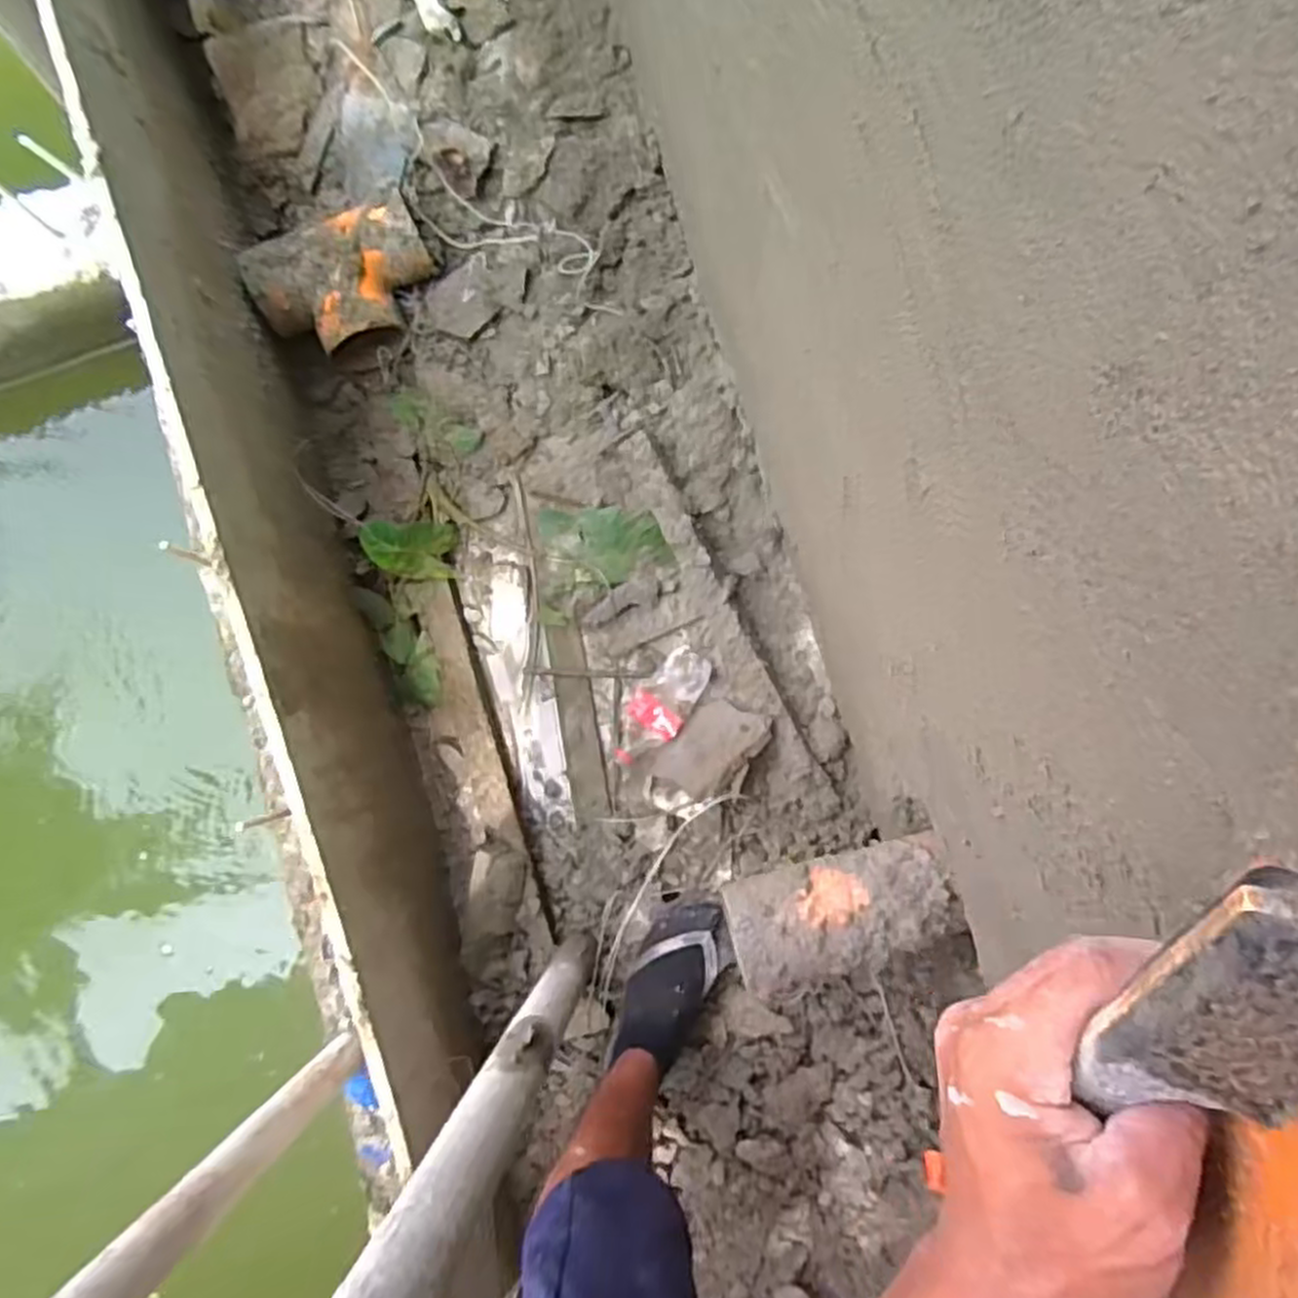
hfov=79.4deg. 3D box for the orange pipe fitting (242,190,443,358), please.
[{"bbox_3d":[-0.409,-0.496,1.066,0.235,0.091,0.148,-24,84,1],"label":"orange pipe fitting"}]

